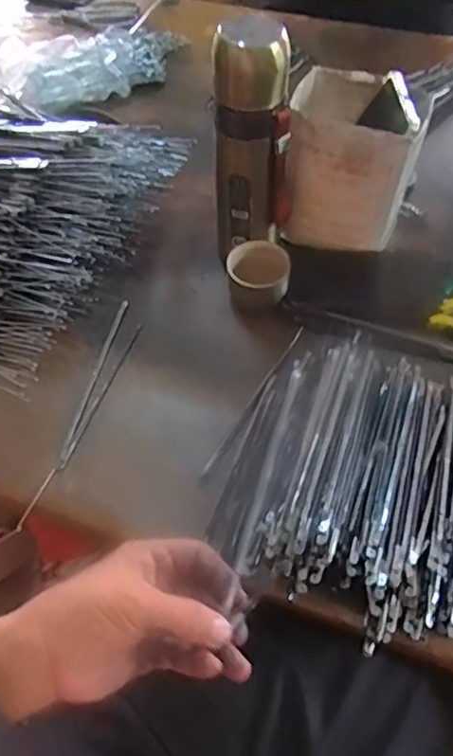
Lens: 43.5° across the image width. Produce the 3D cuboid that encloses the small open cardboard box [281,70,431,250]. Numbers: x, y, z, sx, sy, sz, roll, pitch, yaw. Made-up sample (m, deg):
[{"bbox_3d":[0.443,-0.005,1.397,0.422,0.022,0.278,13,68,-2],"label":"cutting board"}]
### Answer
[{"bbox_3d":[0.125,-0.216,0.580,0.119,0.147,0.103,13,59,9],"label":"small open cardboard box"}]

